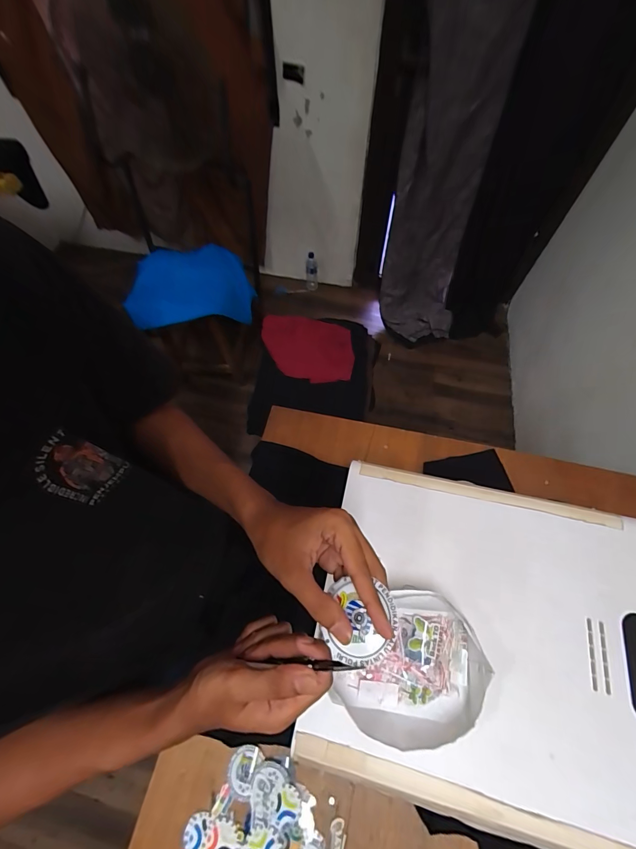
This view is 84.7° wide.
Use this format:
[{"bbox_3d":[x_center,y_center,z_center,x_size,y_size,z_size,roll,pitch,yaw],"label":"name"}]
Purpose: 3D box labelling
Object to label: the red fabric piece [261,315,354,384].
[{"bbox_3d":[-0.034,-0.251,1.130,0.292,0.070,0.220,-2,64,2],"label":"red fabric piece"}]

